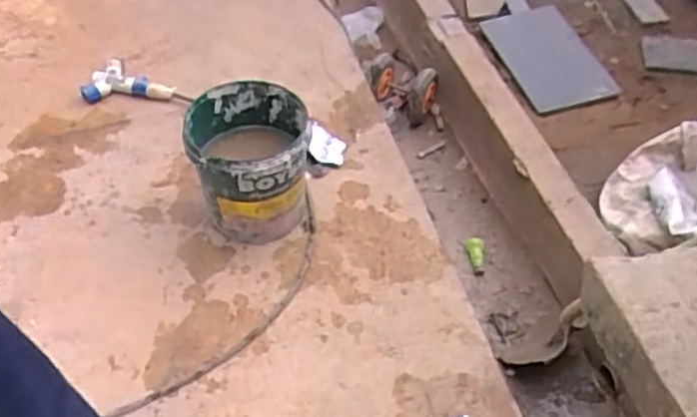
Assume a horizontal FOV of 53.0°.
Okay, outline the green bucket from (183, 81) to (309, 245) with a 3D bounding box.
[{"bbox_3d":[-0.240,-0.095,1.784,0.273,0.358,0.277,1,45,-1],"label":"green bucket"}]

